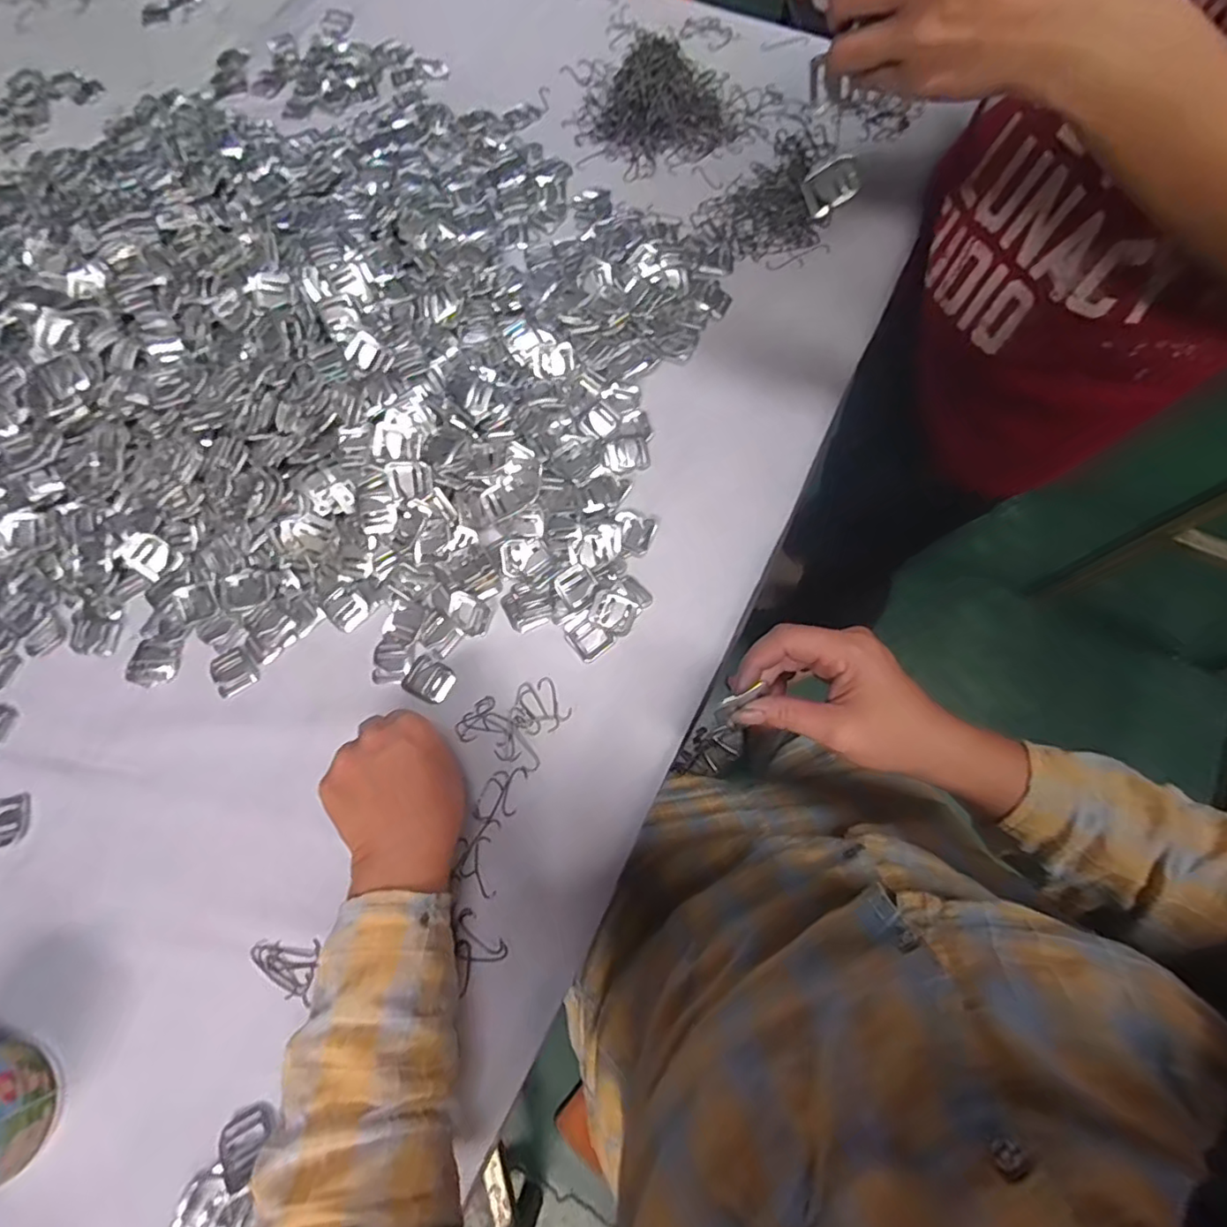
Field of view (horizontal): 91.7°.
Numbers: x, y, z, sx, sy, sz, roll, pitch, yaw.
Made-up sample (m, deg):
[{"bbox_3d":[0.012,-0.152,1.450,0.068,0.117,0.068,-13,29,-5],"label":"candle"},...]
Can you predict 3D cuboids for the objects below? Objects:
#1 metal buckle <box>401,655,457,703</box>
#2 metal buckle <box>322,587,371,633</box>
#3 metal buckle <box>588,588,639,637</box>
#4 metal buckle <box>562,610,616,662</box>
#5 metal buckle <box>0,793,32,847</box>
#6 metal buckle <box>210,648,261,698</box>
[{"bbox_3d":[-0.141,0.050,0.455,0.036,0.004,0.030,27,75,9],"label":"metal buckle"},{"bbox_3d":[-0.213,-0.005,0.473,0.035,0.007,0.028,43,78,12],"label":"metal buckle"},{"bbox_3d":[0.000,-0.002,0.462,0.035,0.009,0.029,24,74,8],"label":"metal buckle"},{"bbox_3d":[-0.020,0.017,0.459,0.030,0.004,0.036,-38,76,-10],"label":"metal buckle"},{"bbox_3d":[-0.442,0.151,0.433,0.030,0.008,0.035,-17,73,-5],"label":"metal buckle"},{"bbox_3d":[-0.297,0.044,0.463,0.032,0.004,0.036,-31,75,-9],"label":"metal buckle"}]

